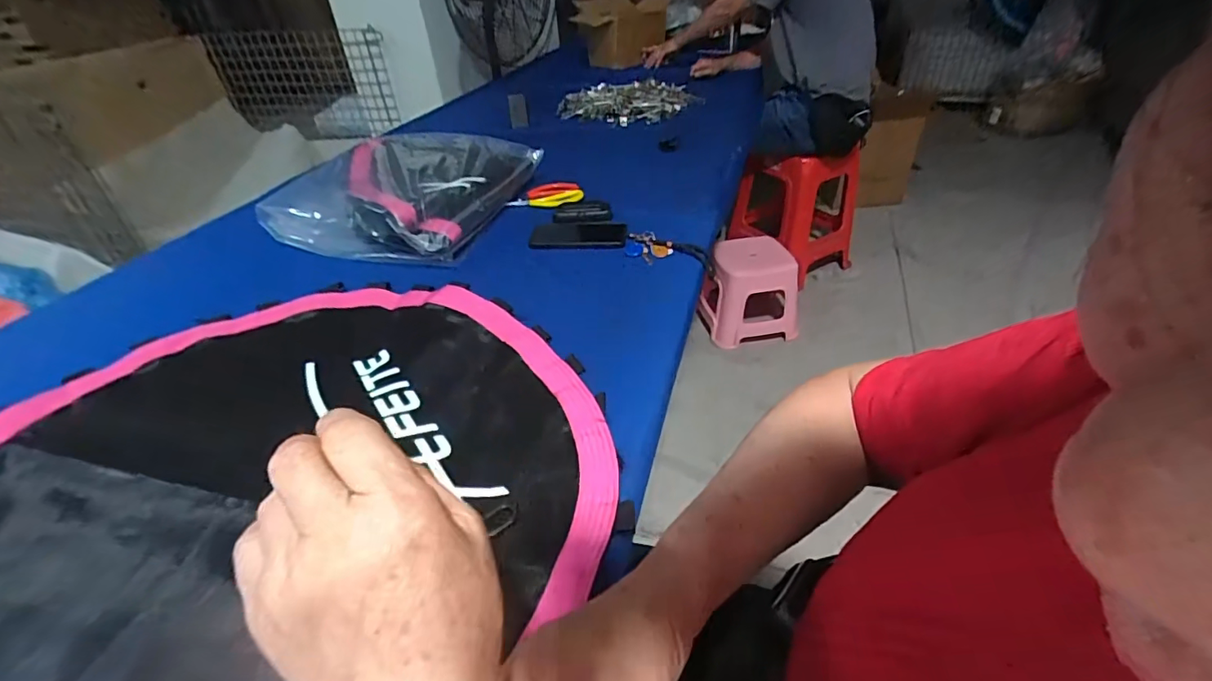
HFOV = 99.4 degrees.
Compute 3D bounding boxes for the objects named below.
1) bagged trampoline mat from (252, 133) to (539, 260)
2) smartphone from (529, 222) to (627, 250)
[{"bbox_3d":[-0.386,-0.296,1.007,0.382,0.125,0.387,7,39,14],"label":"bagged trampoline mat"},{"bbox_3d":[-0.052,-0.193,0.930,0.173,0.005,0.093,1,38,7],"label":"smartphone"}]

